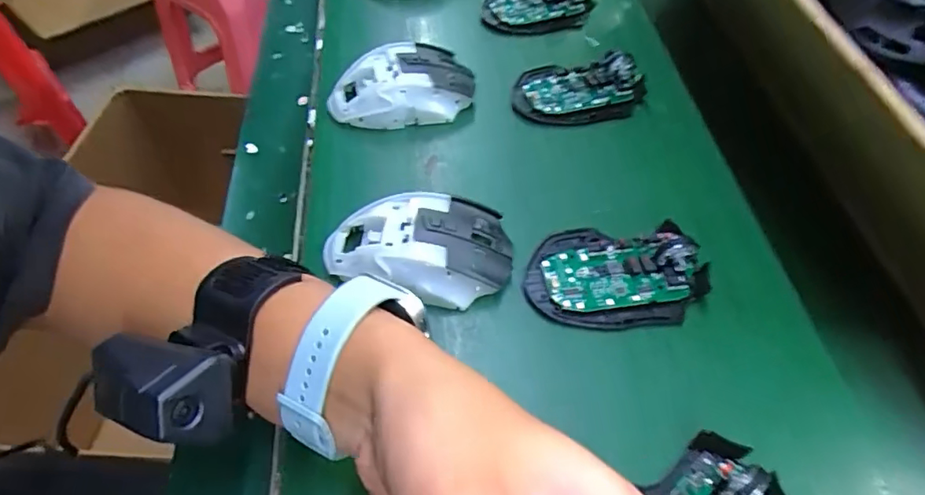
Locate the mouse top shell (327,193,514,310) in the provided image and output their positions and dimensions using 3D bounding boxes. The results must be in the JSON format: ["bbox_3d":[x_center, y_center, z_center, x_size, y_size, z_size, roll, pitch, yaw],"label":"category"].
[{"bbox_3d":[-0.027,0.000,0.337,0.112,0.030,0.062,0,53,-3],"label":"mouse top shell"}]

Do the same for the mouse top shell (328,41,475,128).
[{"bbox_3d":[-0.048,-0.132,0.441,0.113,0.035,0.063,-12,55,-11],"label":"mouse top shell"}]

